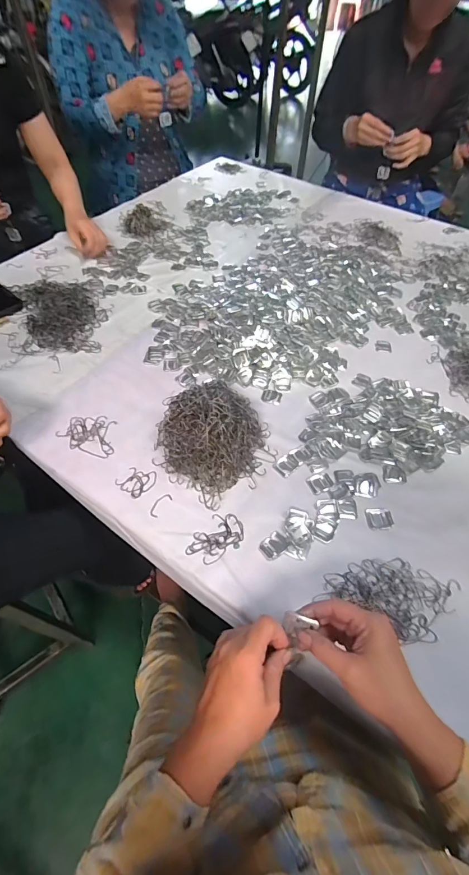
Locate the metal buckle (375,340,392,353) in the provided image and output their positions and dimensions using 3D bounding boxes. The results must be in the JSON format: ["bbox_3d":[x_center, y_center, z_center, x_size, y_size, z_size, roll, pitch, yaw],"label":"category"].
[{"bbox_3d":[0.305,-0.188,0.771,0.032,0.004,0.033,13,54,7],"label":"metal buckle"}]

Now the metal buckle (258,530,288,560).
[{"bbox_3d":[0.053,0.147,0.515,0.037,0.004,0.029,-34,62,-24],"label":"metal buckle"}]

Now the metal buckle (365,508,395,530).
[{"bbox_3d":[0.211,0.118,0.546,0.037,0.004,0.031,2,54,-1],"label":"metal buckle"}]

